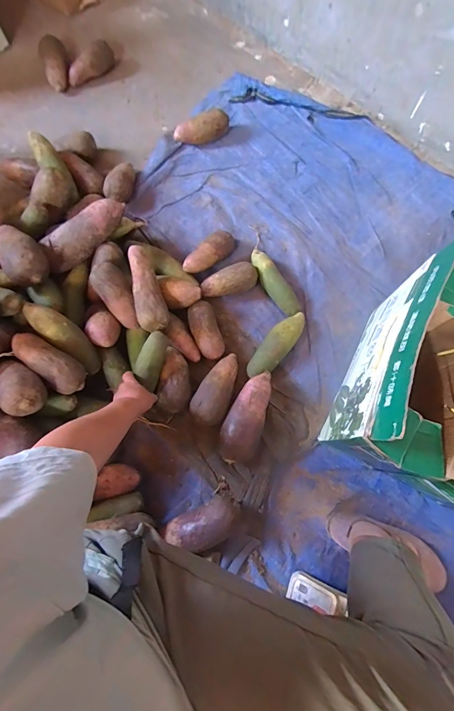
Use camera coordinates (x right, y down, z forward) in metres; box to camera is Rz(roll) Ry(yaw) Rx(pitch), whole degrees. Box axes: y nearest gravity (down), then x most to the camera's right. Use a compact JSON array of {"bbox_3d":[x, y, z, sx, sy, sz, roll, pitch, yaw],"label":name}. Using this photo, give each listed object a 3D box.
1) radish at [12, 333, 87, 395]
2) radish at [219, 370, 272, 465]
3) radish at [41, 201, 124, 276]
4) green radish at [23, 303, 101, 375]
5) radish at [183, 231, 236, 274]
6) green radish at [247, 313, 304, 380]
[{"bbox_3d":[-0.341,0.010,0.661,0.148,0.050,0.063,37,77,10],"label":"radish"},{"bbox_3d":[0.044,0.134,0.765,0.082,0.065,0.206,17,75,5],"label":"radish"},{"bbox_3d":[-0.314,-0.268,0.762,0.205,0.062,0.069,-35,77,-9],"label":"radish"},{"bbox_3d":[-0.328,-0.037,0.708,0.057,0.044,0.180,-46,120,-10],"label":"green radish"},{"bbox_3d":[-0.039,-0.254,0.851,0.165,0.051,0.051,-40,79,-22],"label":"radish"},{"bbox_3d":[0.117,-0.024,0.807,0.062,0.050,0.189,38,79,9],"label":"green radish"}]

